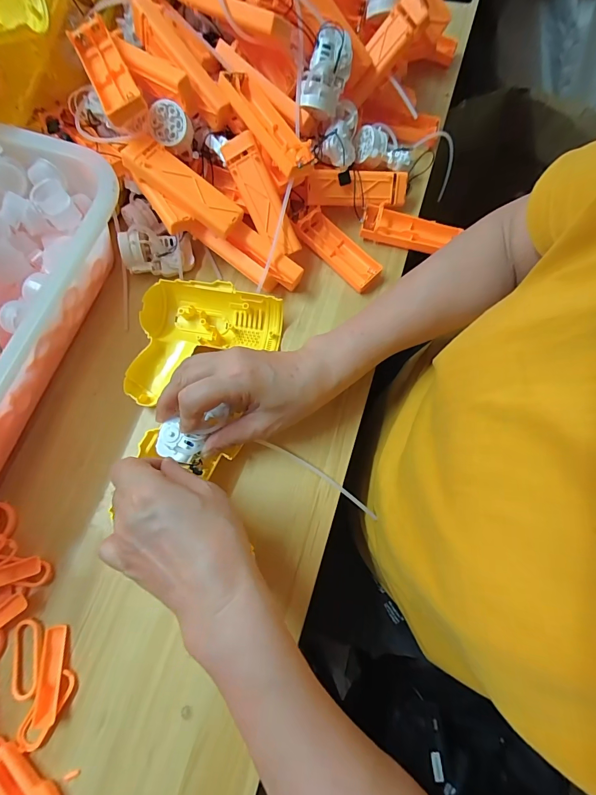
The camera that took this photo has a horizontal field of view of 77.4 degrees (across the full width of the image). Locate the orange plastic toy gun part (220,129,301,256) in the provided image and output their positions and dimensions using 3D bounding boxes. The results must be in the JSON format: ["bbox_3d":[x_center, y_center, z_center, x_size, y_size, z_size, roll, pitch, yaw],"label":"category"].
[{"bbox_3d":[-0.034,-0.186,0.348,0.030,0.019,0.107,-31,106,-9],"label":"orange plastic toy gun part"}]

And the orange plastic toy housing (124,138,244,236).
[{"bbox_3d":[-0.105,-0.191,0.337,0.111,0.018,0.030,35,75,-7],"label":"orange plastic toy housing"}]

